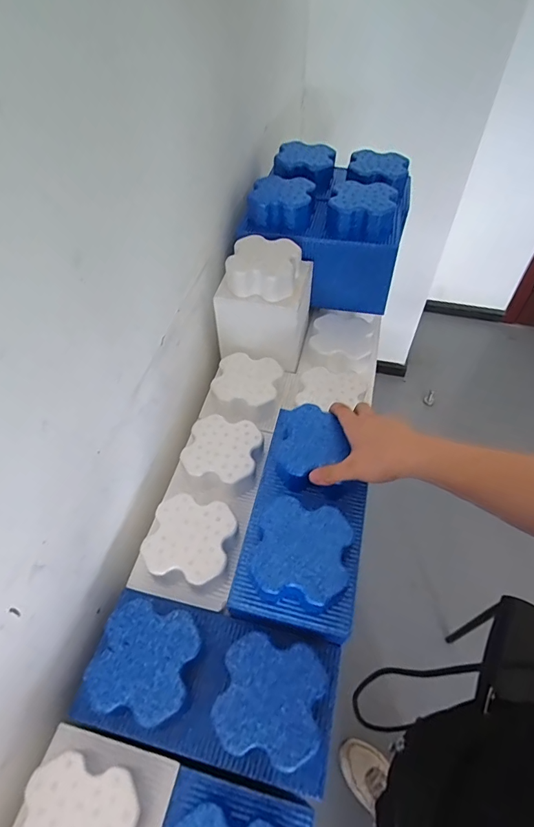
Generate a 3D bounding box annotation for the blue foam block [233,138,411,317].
[{"bbox_3d":[0.124,-0.375,0.865,0.277,0.201,0.235,13,53,10],"label":"blue foam block"}]

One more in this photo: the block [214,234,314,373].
[{"bbox_3d":[-0.002,-0.218,0.790,0.157,0.159,0.135,6,52,6],"label":"block"}]

